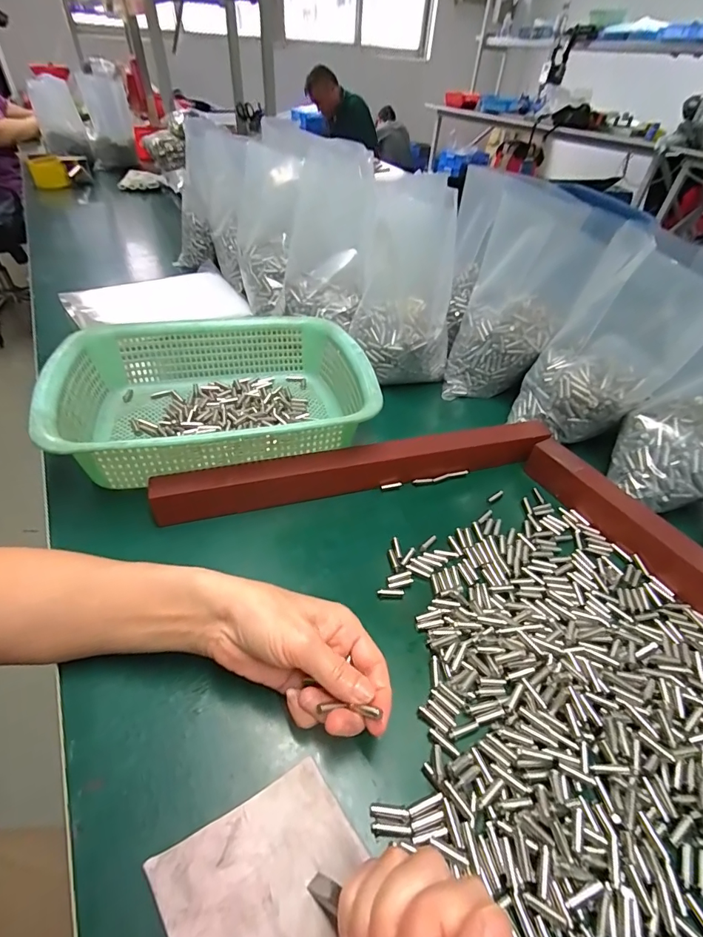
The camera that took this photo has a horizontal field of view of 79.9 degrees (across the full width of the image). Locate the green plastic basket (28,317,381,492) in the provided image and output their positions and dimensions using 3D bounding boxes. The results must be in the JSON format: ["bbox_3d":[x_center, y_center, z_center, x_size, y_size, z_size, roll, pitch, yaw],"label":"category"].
[{"bbox_3d":[-0.136,-0.079,0.448,0.298,0.079,0.229,-10,46,-14],"label":"green plastic basket"}]

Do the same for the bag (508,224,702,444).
[{"bbox_3d":[0.272,-0.128,0.445,0.129,0.189,0.099,22,47,18],"label":"bag"}]

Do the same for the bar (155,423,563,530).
[{"bbox_3d":[0.016,-0.002,0.414,0.387,0.040,0.029,-10,46,-14],"label":"bar"}]

